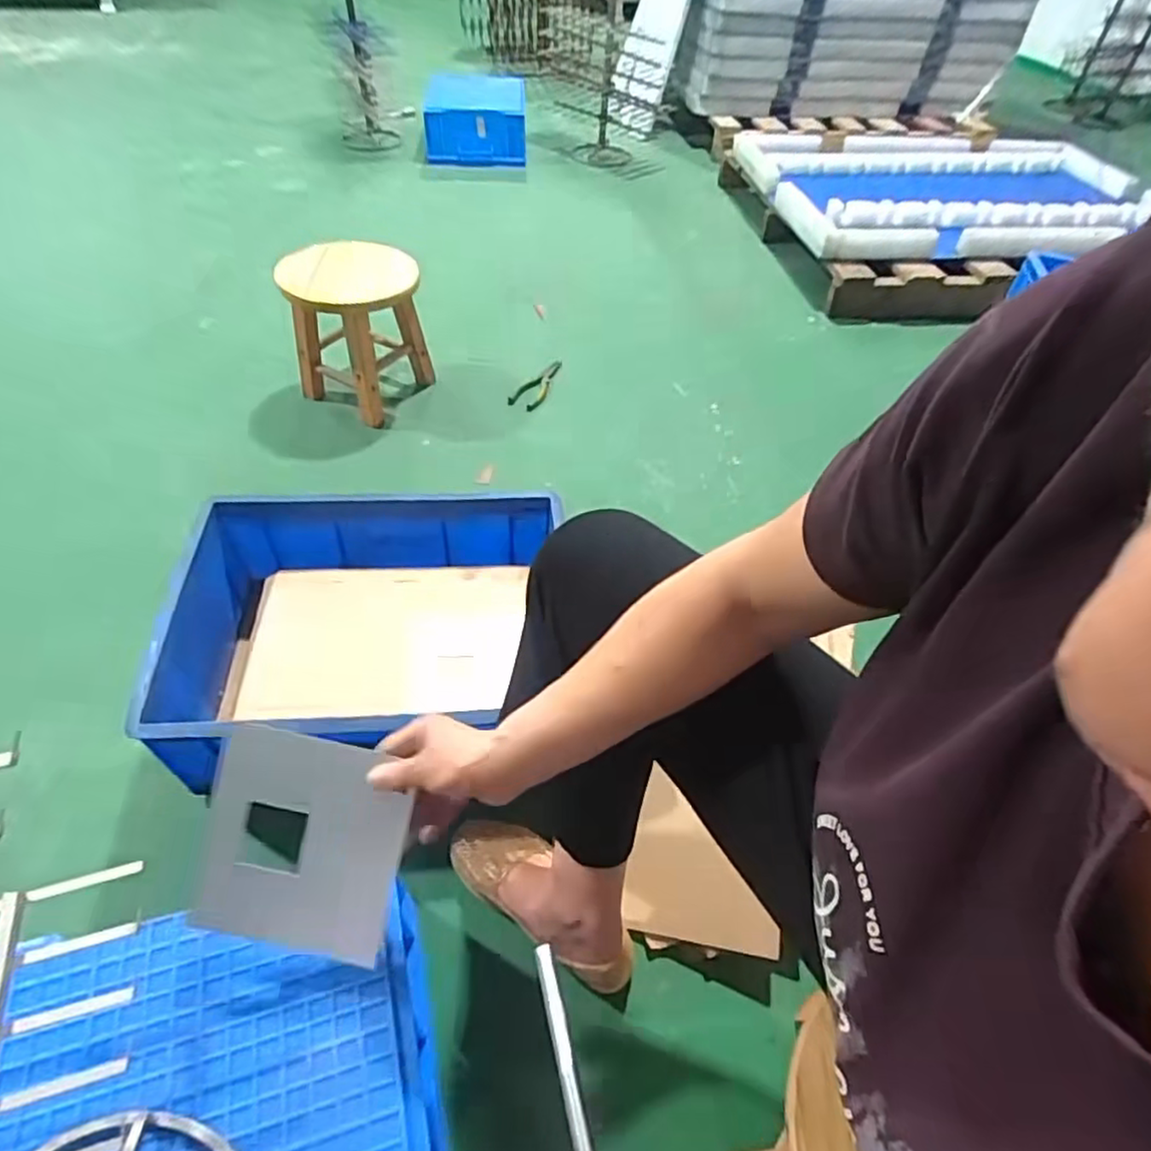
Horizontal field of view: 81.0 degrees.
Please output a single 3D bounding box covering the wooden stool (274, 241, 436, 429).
[{"bbox_3d":[-0.429,-0.491,1.343,0.254,0.281,0.221,-3,48,-6],"label":"wooden stool"}]

